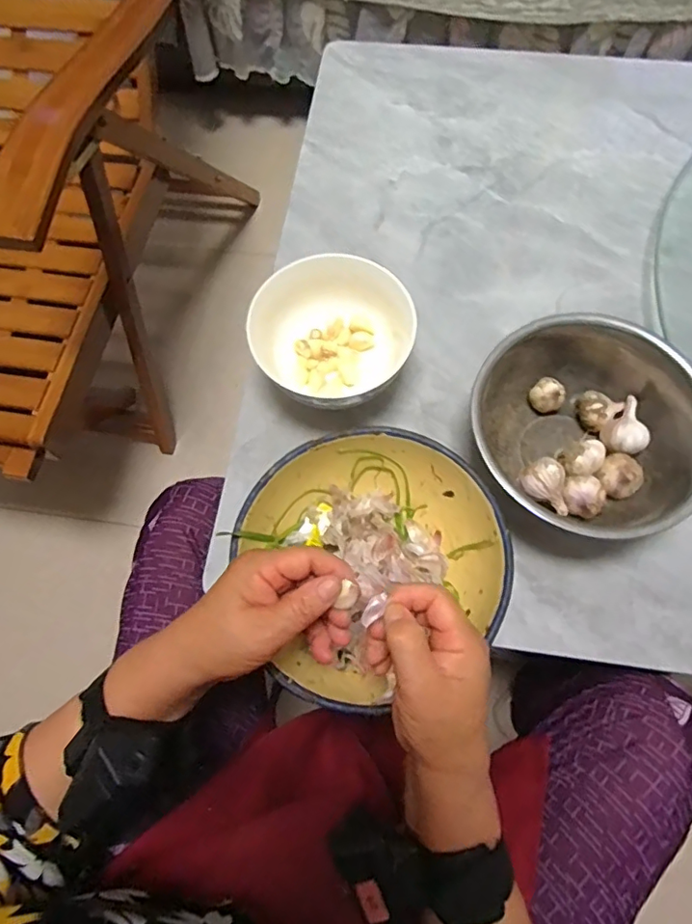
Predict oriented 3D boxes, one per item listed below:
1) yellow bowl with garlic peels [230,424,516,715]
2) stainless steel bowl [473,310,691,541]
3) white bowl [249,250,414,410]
[{"bbox_3d":[0.020,0.072,0.412,0.179,0.081,0.176,-1,70,2],"label":"yellow bowl with garlic peels"},{"bbox_3d":[0.199,-0.023,0.444,0.174,0.087,0.174,-1,70,2],"label":"stainless steel bowl"},{"bbox_3d":[-0.009,-0.107,0.481,0.133,0.066,0.134,-1,70,2],"label":"white bowl"}]

